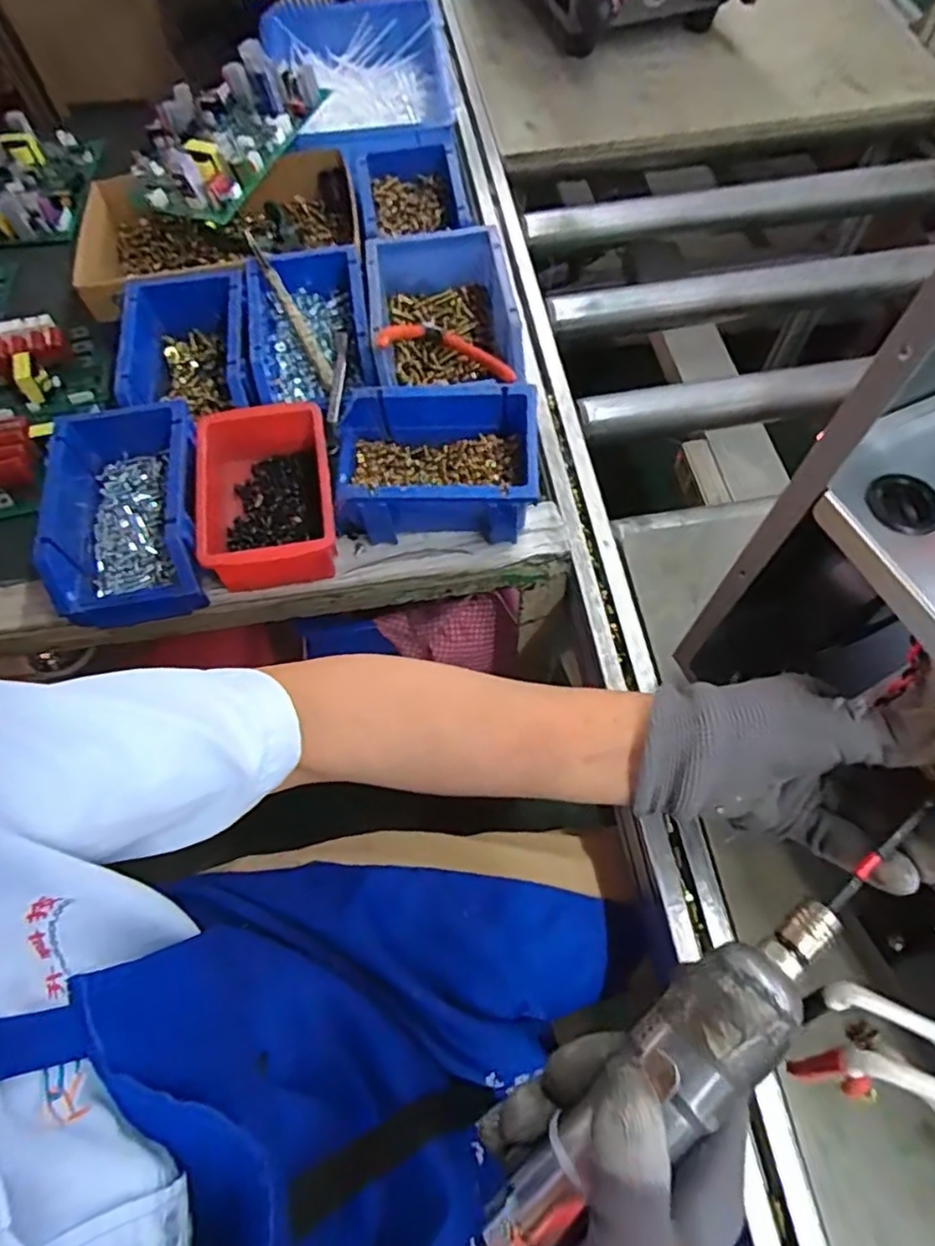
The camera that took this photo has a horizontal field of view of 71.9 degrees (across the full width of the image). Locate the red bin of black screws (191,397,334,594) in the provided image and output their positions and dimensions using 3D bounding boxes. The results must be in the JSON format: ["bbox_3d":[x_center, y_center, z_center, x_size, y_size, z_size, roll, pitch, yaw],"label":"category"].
[{"bbox_3d":[-0.159,-0.099,0.510,0.106,0.058,0.144,-9,65,-2],"label":"red bin of black screws"}]

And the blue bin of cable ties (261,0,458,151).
[{"bbox_3d":[-0.114,-0.617,0.747,0.210,0.065,0.302,-11,65,-3],"label":"blue bin of cable ties"}]

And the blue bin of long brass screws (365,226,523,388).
[{"bbox_3d":[-0.021,-0.256,0.572,0.126,0.071,0.191,-6,65,0],"label":"blue bin of long brass screws"}]

